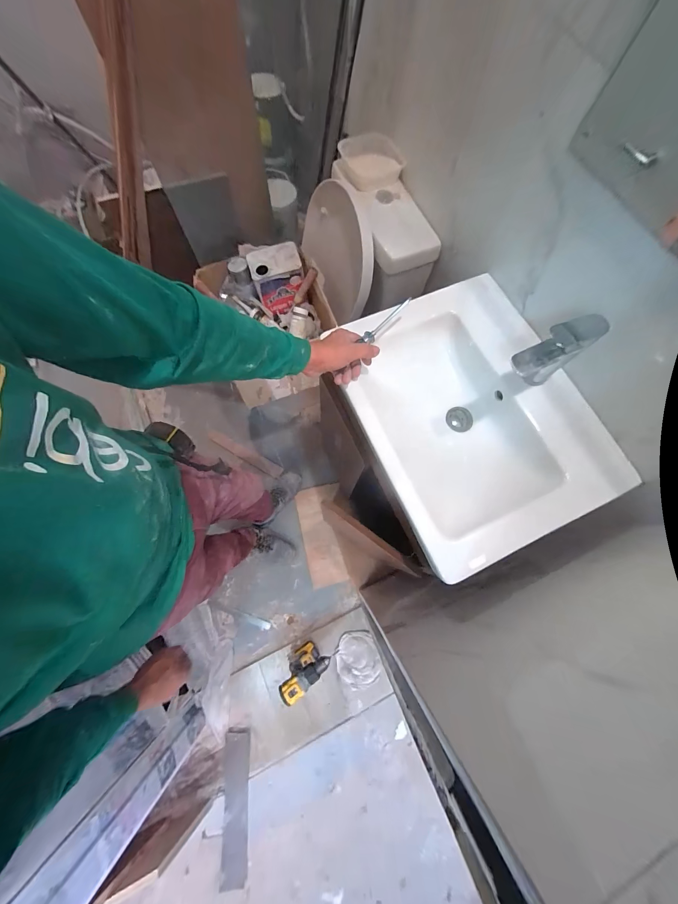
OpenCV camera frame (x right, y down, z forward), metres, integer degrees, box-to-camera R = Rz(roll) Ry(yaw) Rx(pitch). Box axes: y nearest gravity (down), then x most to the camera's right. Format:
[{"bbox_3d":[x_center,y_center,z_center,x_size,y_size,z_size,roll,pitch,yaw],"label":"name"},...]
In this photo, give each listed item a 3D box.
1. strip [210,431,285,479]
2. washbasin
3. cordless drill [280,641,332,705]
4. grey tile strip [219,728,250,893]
[{"bbox_3d":[-0.440,0.006,1.401,0.399,0.019,0.057,29,74,7],"label":"strip"},{"bbox_3d":[0.271,-0.073,0.650,0.432,0.145,0.542,-22,74,-8],"label":"washbasin"},{"bbox_3d":[-0.115,0.751,1.063,0.175,0.247,0.074,-38,77,-12],"label":"cordless drill"},{"bbox_3d":[-0.355,1.212,1.031,0.087,0.021,0.420,-3,73,-3],"label":"grey tile strip"}]

